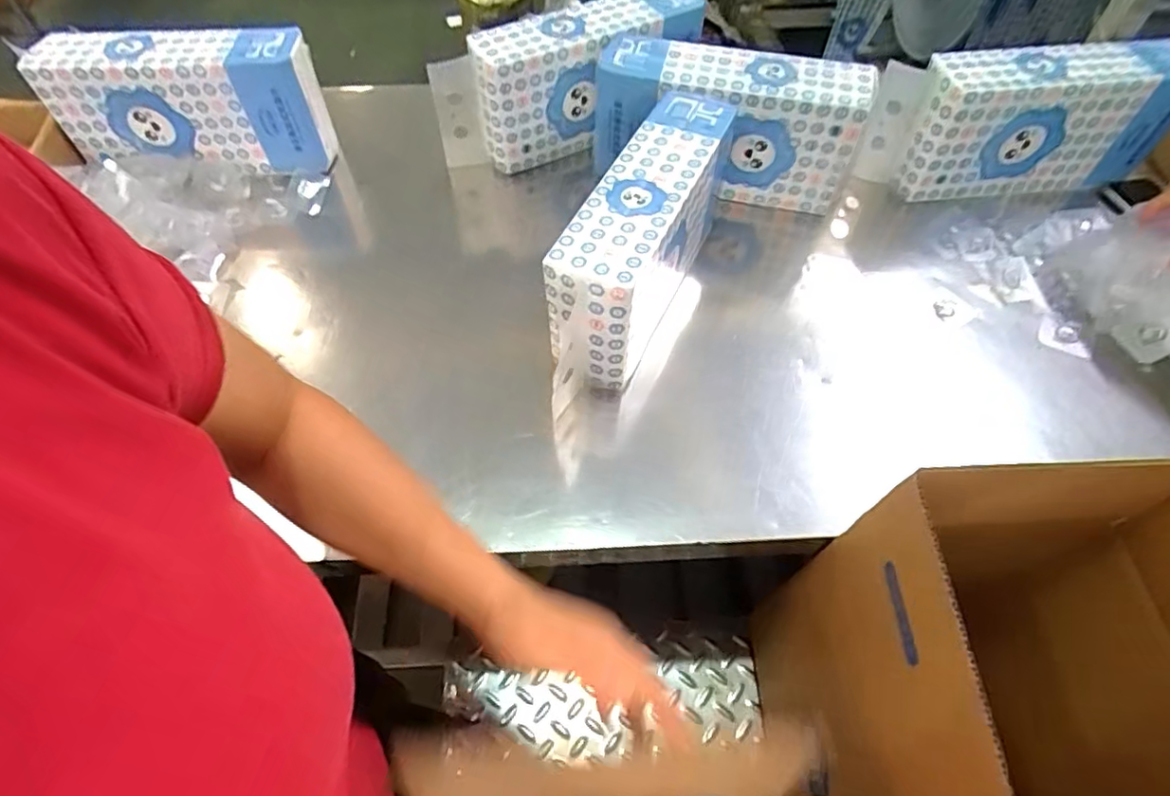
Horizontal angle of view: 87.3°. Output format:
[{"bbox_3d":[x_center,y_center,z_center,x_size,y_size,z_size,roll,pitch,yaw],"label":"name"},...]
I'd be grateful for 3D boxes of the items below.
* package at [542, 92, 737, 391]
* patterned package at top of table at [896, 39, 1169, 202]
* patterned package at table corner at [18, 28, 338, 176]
[{"bbox_3d":[0.067,-0.186,0.678,0.093,0.151,0.372,22,58,14],"label":"package"},{"bbox_3d":[0.594,-0.359,0.812,0.341,0.155,0.084,-9,56,-6],"label":"patterned package at top of table"},{"bbox_3d":[-0.505,-0.384,0.804,0.311,0.155,0.083,-2,56,-2],"label":"patterned package at table corner"}]

